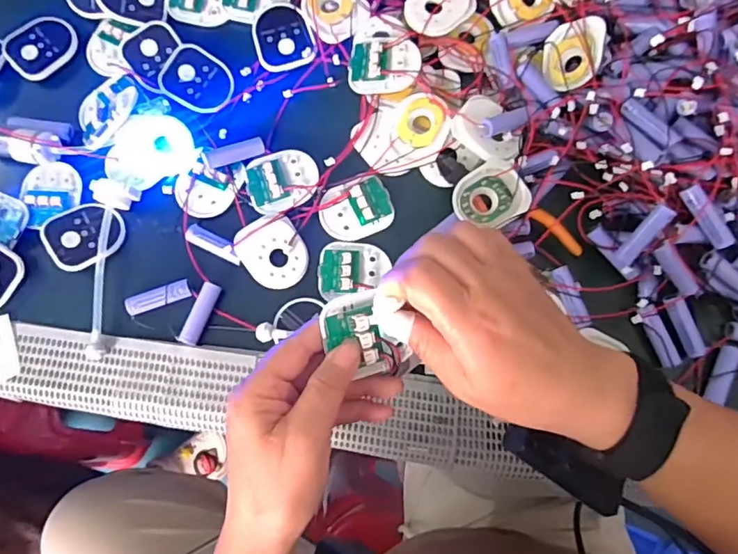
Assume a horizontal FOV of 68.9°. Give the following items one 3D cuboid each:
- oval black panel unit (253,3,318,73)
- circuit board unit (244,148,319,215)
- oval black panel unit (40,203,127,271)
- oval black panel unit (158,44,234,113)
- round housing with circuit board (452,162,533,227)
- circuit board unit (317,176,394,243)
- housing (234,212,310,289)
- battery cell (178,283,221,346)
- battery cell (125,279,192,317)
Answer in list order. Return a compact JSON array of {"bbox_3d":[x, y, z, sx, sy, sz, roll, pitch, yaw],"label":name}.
[{"bbox_3d":[-0.074,-0.208,0.463,0.048,0.018,0.061,-16,77,-3],"label":"oval black panel unit"},{"bbox_3d":[-0.070,-0.080,0.437,0.058,0.010,0.050,-27,78,-6],"label":"circuit board unit"},{"bbox_3d":[-0.226,-0.033,0.431,0.057,0.016,0.048,-33,78,-7],"label":"oval black panel unit"},{"bbox_3d":[-0.144,-0.166,0.453,0.059,0.006,0.048,29,82,-10],"label":"oval black panel unit"},{"bbox_3d":[0.094,-0.065,0.417,0.059,0.007,0.048,-17,79,-4],"label":"round housing with circuit board"},{"bbox_3d":[-0.010,-0.056,0.437,0.059,0.009,0.047,-16,77,-3],"label":"circuit board unit"},{"bbox_3d":[-0.076,-0.022,0.425,0.049,0.008,0.060,-31,78,-7],"label":"housing"},{"bbox_3d":[-0.131,0.029,0.420,0.015,0.012,0.050,21,78,5],"label":"battery cell"},{"bbox_3d":[-0.165,0.016,0.423,0.049,0.017,0.018,-14,77,-3],"label":"battery cell"}]

